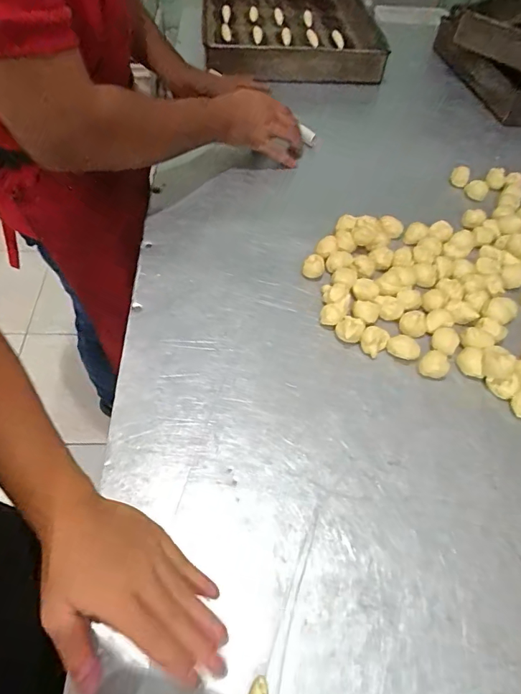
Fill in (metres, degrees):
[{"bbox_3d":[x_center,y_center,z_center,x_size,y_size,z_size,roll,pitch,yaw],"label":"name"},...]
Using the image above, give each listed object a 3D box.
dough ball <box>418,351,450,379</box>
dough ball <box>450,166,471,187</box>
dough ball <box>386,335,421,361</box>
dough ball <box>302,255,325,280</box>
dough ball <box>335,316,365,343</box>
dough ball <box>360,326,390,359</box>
[{"bbox_3d":[0.193,0.021,0.501,0.029,0.019,0.028,2,54,-3],"label":"dough ball"},{"bbox_3d":[0.319,-0.274,0.715,0.027,0.030,0.021,23,56,12],"label":"dough ball"},{"bbox_3d":[0.163,0.001,0.513,0.036,0.017,0.024,19,55,9],"label":"dough ball"},{"bbox_3d":[0.068,-0.104,0.570,0.027,0.029,0.023,11,54,3],"label":"dough ball"},{"bbox_3d":[0.103,-0.020,0.519,0.030,0.023,0.029,2,54,-3],"label":"dough ball"},{"bbox_3d":[0.130,-0.009,0.515,0.026,0.021,0.030,39,61,21],"label":"dough ball"}]

